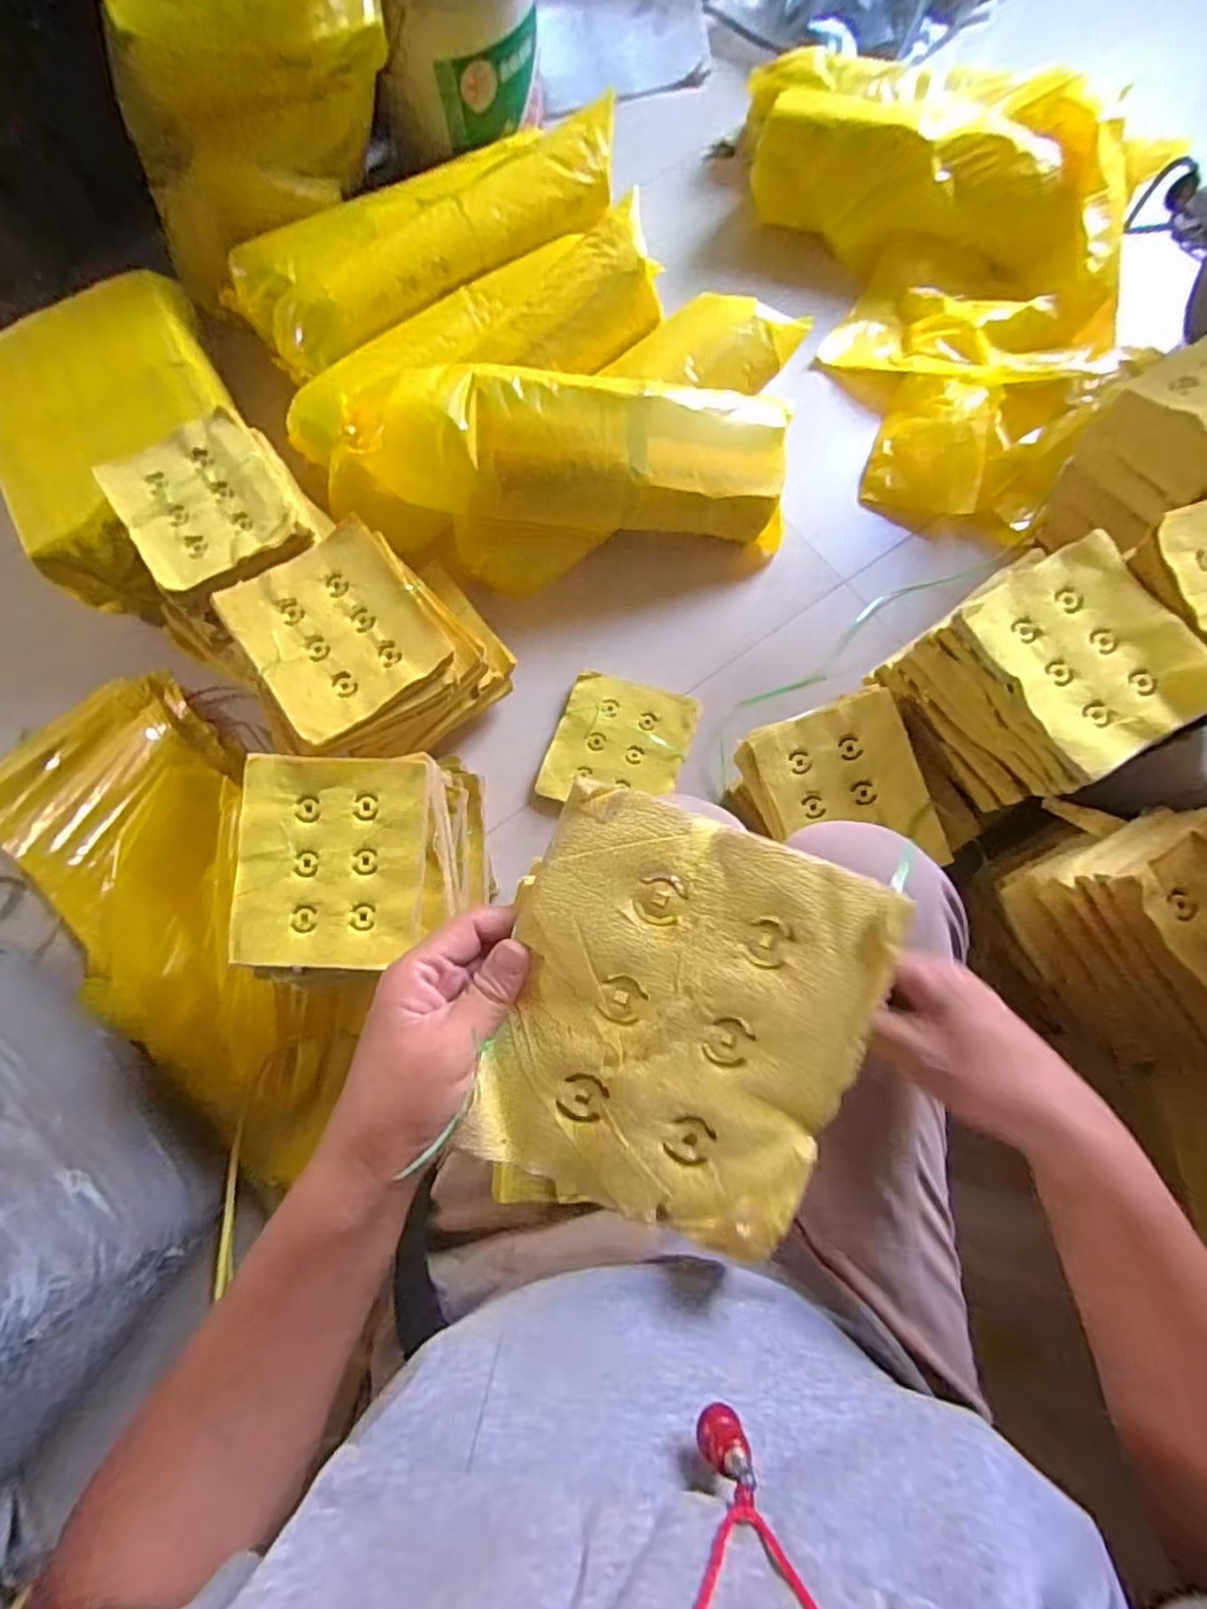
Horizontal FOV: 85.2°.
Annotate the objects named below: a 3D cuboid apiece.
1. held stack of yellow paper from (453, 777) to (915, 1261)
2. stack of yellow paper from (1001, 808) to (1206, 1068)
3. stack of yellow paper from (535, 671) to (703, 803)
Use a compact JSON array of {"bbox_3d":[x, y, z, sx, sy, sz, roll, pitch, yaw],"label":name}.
[{"bbox_3d":[0.033,0.102,0.306,0.163,0.012,0.189,19,92,2],"label":"held stack of yellow paper"},{"bbox_3d":[0.519,0.120,0.611,0.154,0.191,0.215,-30,77,-5],"label":"stack of yellow paper"},{"bbox_3d":[0.022,-0.078,0.867,0.172,0.017,0.179,18,77,6],"label":"stack of yellow paper"}]

